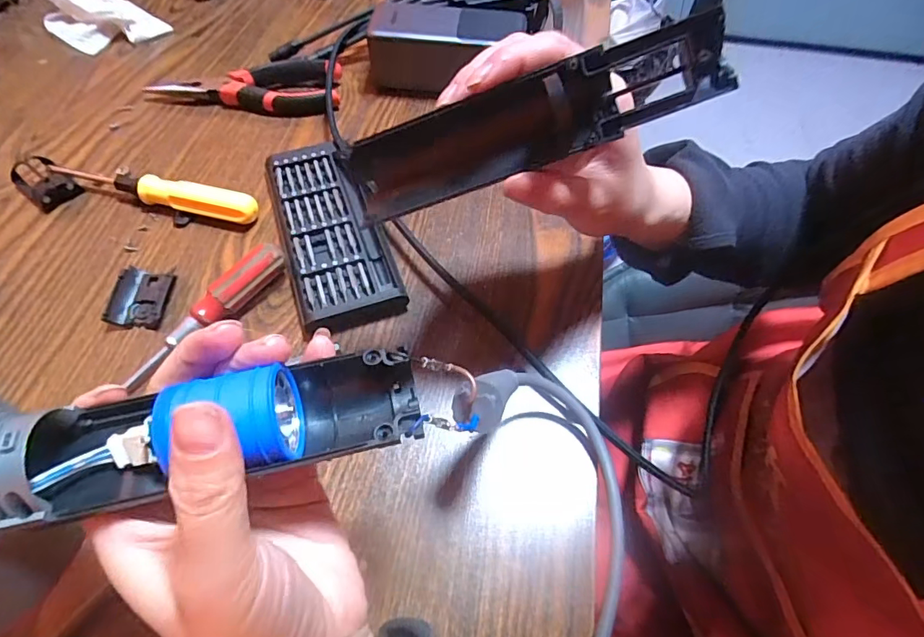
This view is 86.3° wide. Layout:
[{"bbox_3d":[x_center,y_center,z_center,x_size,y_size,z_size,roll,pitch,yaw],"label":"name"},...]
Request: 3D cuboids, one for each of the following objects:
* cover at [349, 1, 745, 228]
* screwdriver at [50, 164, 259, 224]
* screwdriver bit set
[{"bbox_3d":[0.026,-0.077,0.203,0.156,0.032,0.025,-17,58,14],"label":"cover"},{"bbox_3d":[-0.219,-0.091,0.352,0.154,0.020,0.023,16,59,7],"label":"screwdriver"},{"bbox_3d":[-0.092,-0.061,0.339,0.067,0.017,0.154,-17,61,-13],"label":"screwdriver bit set"}]

